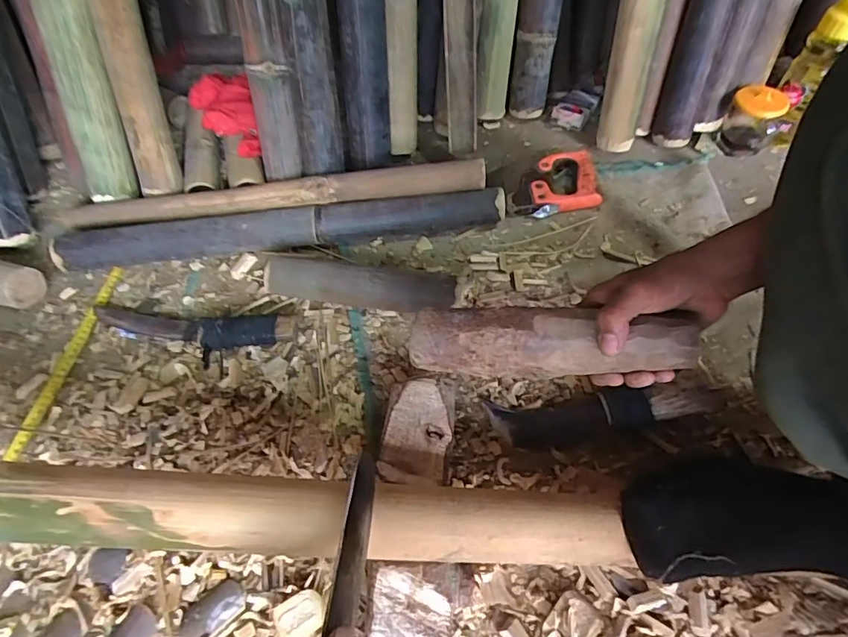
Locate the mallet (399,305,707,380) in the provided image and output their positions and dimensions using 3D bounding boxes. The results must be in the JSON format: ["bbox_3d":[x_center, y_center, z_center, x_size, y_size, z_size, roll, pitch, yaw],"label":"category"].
[{"bbox_3d":[0.108,0.021,0.424,0.246,0.042,0.055,0,52,18],"label":"mallet"}]

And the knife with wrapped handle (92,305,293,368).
[{"bbox_3d":[-0.316,0.016,0.623,0.293,0.034,0.071,3,55,5],"label":"knife with wrapped handle"}]

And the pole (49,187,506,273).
[{"bbox_3d":[-0.207,-0.126,0.695,0.653,0.064,0.048,-5,54,-1],"label":"pole"}]

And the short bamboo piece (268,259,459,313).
[{"bbox_3d":[-0.084,-0.044,0.624,0.261,0.058,0.051,3,55,5],"label":"short bamboo piece"}]

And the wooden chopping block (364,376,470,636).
[{"bbox_3d":[-0.006,0.210,0.444,0.083,0.063,0.312,-1,54,2],"label":"wooden chopping block"}]

